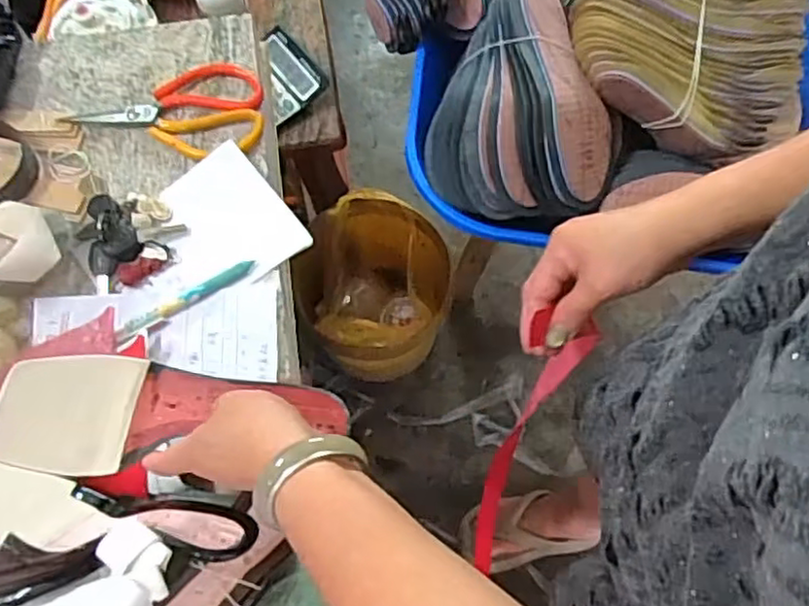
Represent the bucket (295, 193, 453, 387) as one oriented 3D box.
[{"bbox_3d":[-0.059,-0.014,1.228,0.253,0.271,0.273,0,70,0],"label":"bucket"}]

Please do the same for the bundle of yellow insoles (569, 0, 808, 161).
[{"bbox_3d":[0.310,-0.296,0.726,0.260,0.127,0.242,4,70,2],"label":"bundle of yellow insoles"}]

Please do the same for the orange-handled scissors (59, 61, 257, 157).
[{"bbox_3d":[-0.228,-0.181,0.658,0.177,0.011,0.100,-8,70,-3],"label":"orange-handled scissors"}]

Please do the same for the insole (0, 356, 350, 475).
[{"bbox_3d":[-0.163,0.079,0.502,0.233,0.050,0.079,0,69,-17],"label":"insole"}]

